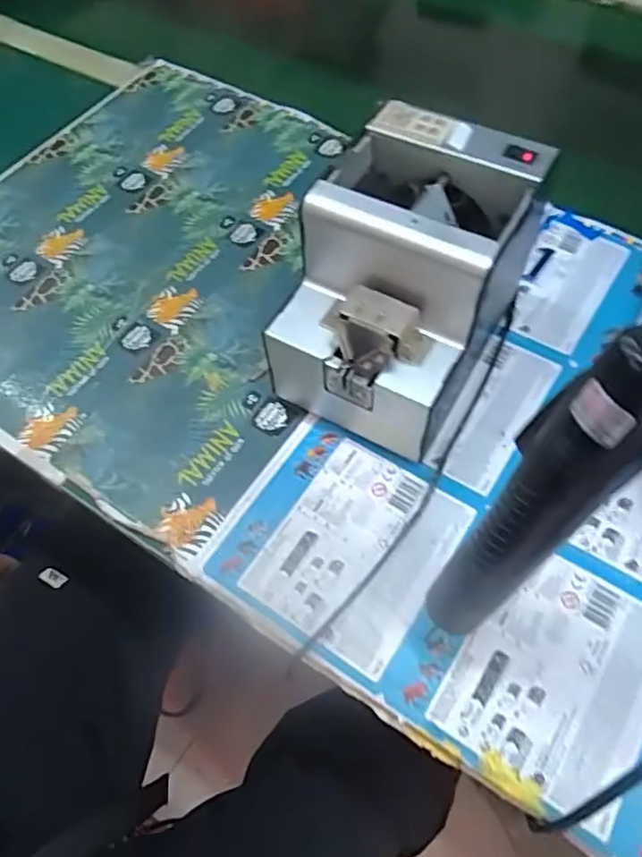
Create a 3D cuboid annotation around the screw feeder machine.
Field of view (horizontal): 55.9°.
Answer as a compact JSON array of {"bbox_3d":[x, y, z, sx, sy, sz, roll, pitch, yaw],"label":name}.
[{"bbox_3d":[0.055,-0.097,0.423,0.128,0.149,0.169,23,63,16],"label":"screw feeder machine"}]

